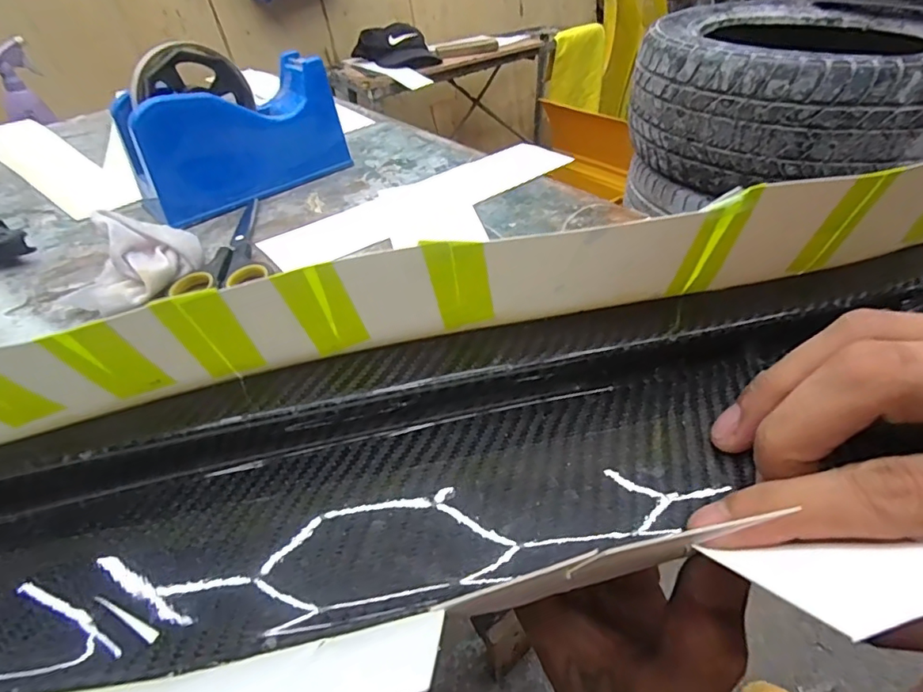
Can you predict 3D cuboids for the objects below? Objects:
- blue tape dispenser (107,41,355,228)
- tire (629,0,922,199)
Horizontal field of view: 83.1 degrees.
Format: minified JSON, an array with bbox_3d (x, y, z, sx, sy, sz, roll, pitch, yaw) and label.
[{"bbox_3d":[-0.176,-0.169,0.399,0.068,0.095,0.161,30,51,32],"label":"blue tape dispenser"},{"bbox_3d":[0.629,-0.504,1.009,0.555,0.215,0.592,9,43,13],"label":"tire"}]

